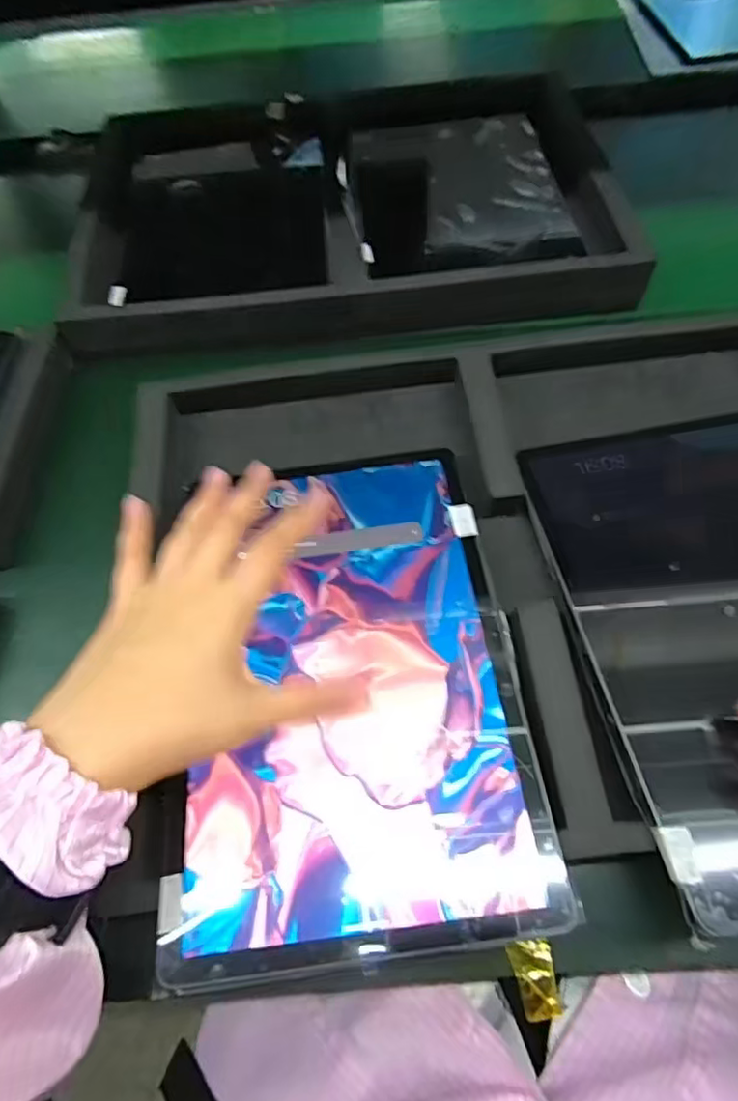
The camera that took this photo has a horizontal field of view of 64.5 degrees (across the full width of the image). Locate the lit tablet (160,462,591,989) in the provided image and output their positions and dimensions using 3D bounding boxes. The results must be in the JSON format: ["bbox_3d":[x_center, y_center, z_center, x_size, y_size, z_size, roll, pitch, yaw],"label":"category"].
[{"bbox_3d":[-0.011,0.055,0.294,0.160,0.013,0.250,-7,61,-1],"label":"lit tablet"}]

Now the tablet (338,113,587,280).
[{"bbox_3d":[0.068,-0.308,0.491,0.172,0.005,0.225,-9,62,-1],"label":"tablet"}]

